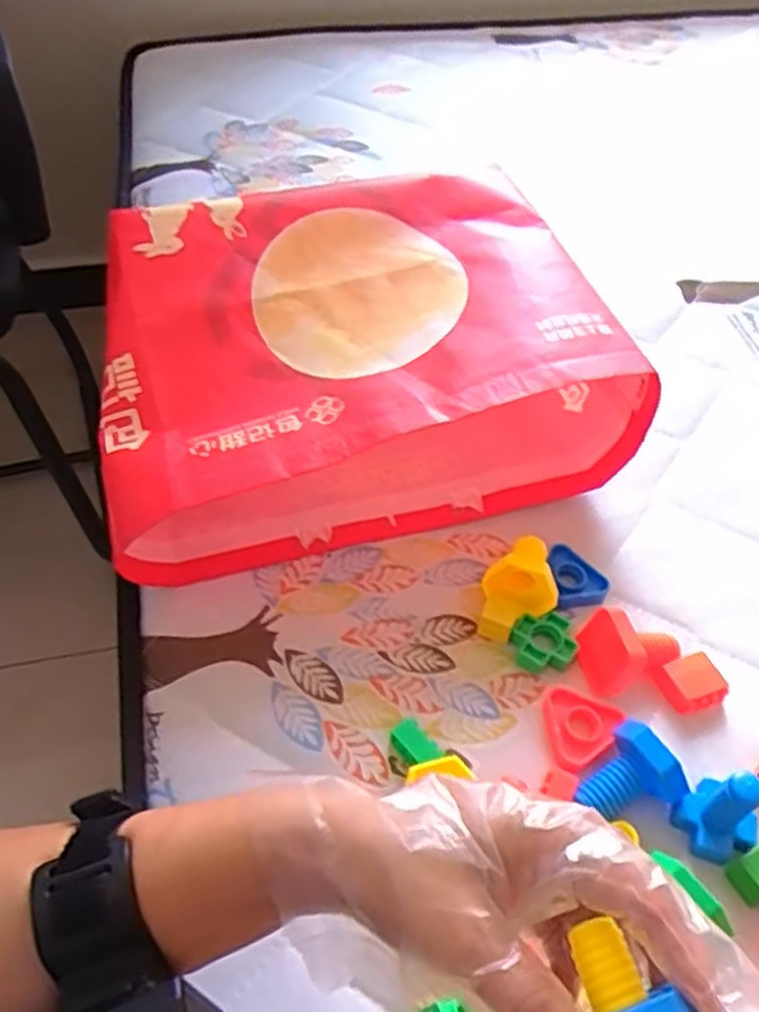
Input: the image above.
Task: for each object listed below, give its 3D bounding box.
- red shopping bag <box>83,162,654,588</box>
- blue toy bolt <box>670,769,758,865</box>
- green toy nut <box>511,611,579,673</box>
[{"bbox_3d":[-0.019,-0.102,0.565,0.359,0.145,0.217,-13,51,-11],"label":"red shopping bag"},{"bbox_3d":[0.180,0.159,0.410,0.034,0.059,0.037,3,50,-4],"label":"blue toy bolt"},{"bbox_3d":[0.103,0.085,0.492,0.038,0.011,0.035,3,50,-4],"label":"green toy nut"}]

